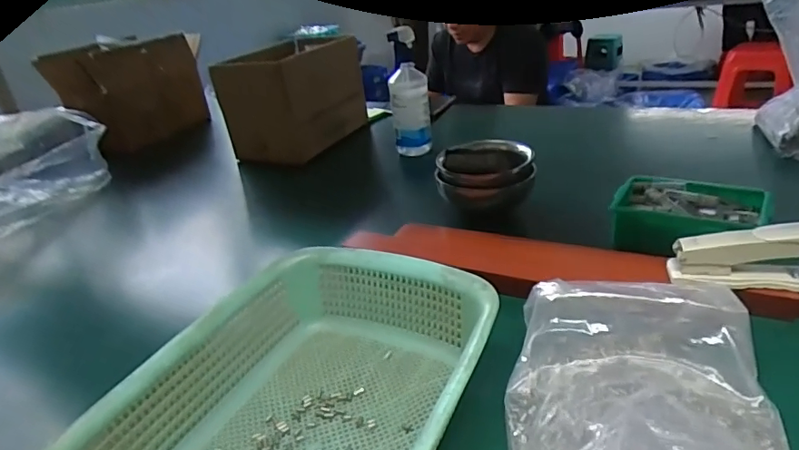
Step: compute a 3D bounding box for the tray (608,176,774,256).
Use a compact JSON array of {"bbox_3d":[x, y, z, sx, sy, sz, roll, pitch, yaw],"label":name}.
[{"bbox_3d":[0.317,-0.006,0.562,0.147,0.052,0.102,13,34,34],"label":"tray"}]

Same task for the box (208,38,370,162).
[{"bbox_3d":[-0.180,-0.241,0.971,0.152,0.197,0.249,8,31,26],"label":"box"}]

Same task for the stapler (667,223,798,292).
[{"bbox_3d":[0.310,0.027,0.451,0.120,0.055,0.028,0,28,15],"label":"stapler"}]

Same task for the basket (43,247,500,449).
[{"bbox_3d":[-0.069,0.134,0.355,0.217,0.083,0.292,8,31,26],"label":"basket"}]

